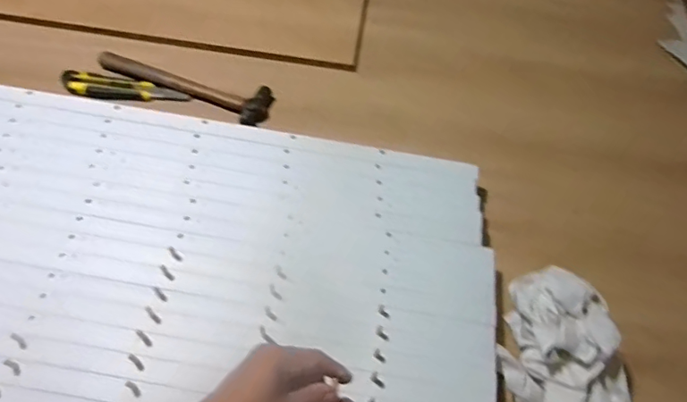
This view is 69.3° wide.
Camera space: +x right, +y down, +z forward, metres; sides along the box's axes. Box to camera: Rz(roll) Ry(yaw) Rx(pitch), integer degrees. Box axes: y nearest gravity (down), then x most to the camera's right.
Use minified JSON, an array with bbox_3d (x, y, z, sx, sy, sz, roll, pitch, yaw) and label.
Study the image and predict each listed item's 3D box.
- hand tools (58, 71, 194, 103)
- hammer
[{"bbox_3d":[-0.342,-0.172,0.770,0.189,0.026,0.059,11,54,3],"label":"hand tools"},{"bbox_3d":[-0.248,-0.185,0.784,0.273,0.034,0.070,20,60,8],"label":"hammer"}]

